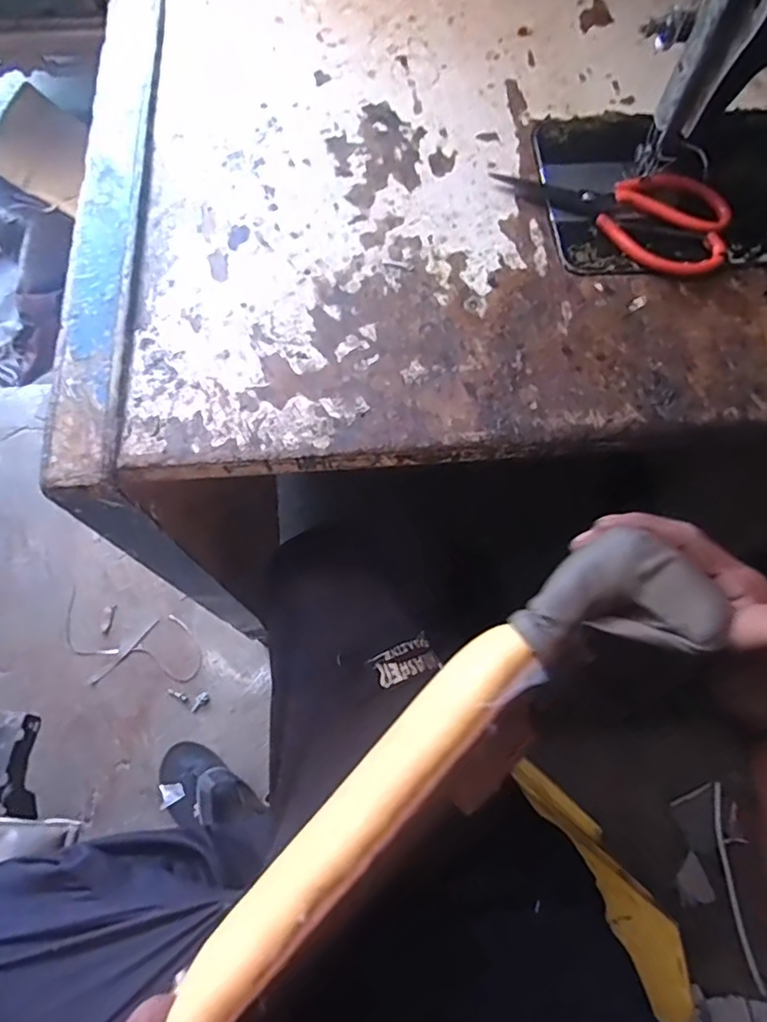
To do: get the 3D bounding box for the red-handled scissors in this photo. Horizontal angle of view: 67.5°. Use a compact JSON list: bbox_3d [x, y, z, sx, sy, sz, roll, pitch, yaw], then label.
[{"bbox_3d":[0.209,-0.274,0.490,0.192,0.016,0.106,37,74,14],"label":"red-handled scissors"}]

